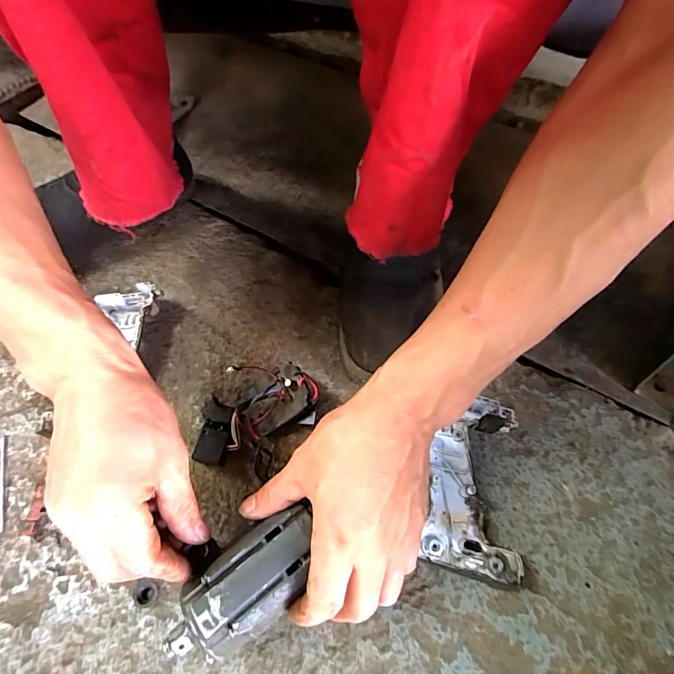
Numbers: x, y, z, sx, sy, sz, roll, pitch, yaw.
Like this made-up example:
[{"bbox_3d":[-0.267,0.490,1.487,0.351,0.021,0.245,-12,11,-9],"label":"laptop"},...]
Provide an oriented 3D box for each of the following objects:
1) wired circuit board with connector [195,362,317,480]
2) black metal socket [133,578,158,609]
[{"bbox_3d":[-0.075,0.072,0.370,0.089,0.045,0.106,30,65,17],"label":"wired circuit board with connector"},{"bbox_3d":[-0.150,0.201,0.318,0.018,0.008,0.018,0,61,1],"label":"black metal socket"}]

